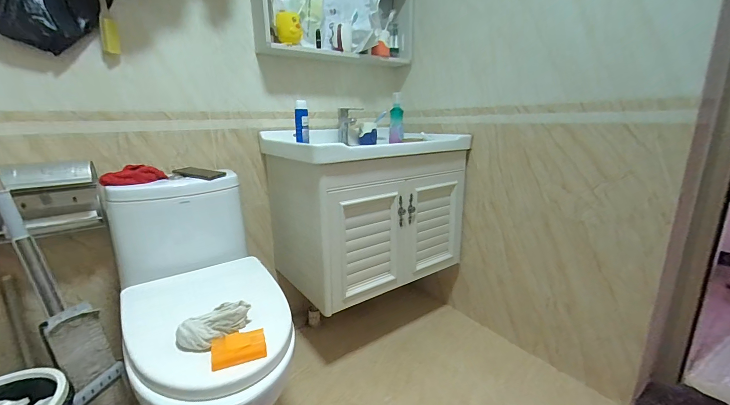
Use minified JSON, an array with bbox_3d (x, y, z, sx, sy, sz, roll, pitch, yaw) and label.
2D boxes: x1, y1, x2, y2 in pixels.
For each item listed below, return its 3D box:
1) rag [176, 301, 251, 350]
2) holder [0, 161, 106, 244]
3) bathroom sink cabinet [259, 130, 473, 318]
[{"bbox_3d":[-0.319,0.265,0.685,0.147,0.051,0.083,-9,16,-28],"label":"rag"},{"bbox_3d":[-0.857,-0.006,0.836,0.159,0.179,0.245,11,19,39],"label":"holder"},{"bbox_3d":[0.010,0.012,1.286,0.673,0.521,0.432,-10,17,-33],"label":"bathroom sink cabinet"}]

